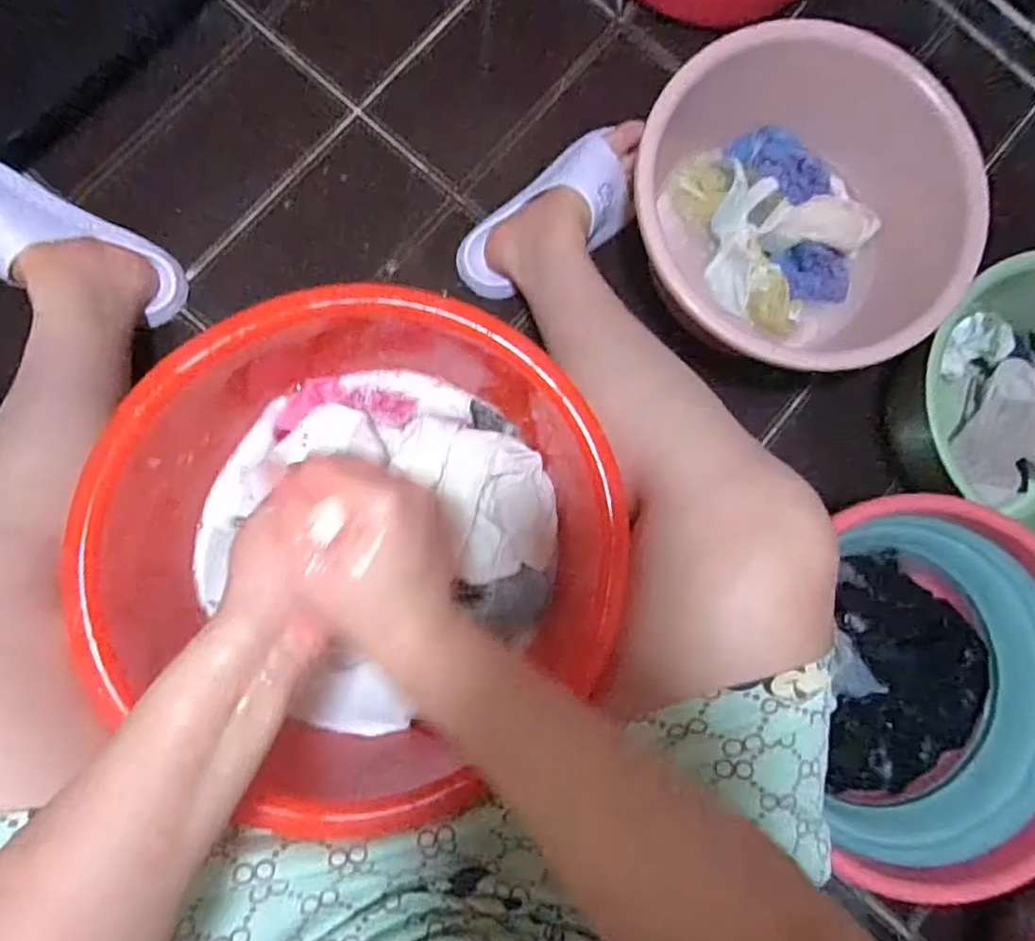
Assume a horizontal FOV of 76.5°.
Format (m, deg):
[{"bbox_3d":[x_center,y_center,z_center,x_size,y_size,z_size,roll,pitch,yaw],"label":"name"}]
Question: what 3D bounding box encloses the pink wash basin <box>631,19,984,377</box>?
[{"bbox_3d":[0.299,-0.282,0.696,0.345,0.152,0.347,36,83,-1],"label":"pink wash basin"}]

